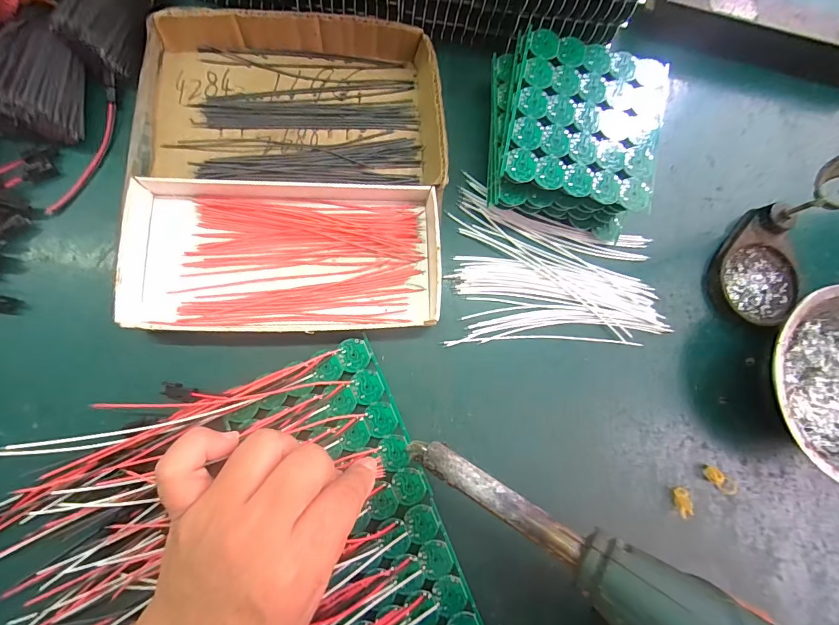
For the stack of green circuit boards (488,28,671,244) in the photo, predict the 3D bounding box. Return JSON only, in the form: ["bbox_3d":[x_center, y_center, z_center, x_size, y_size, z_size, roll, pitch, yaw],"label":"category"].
[{"bbox_3d":[0.101,-0.119,0.268,0.109,0.047,0.112,10,82,-5],"label":"stack of green circuit boards"}]

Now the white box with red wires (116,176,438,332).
[{"bbox_3d":[-0.083,-0.037,0.248,0.189,0.021,0.096,0,83,-6],"label":"white box with red wires"}]

